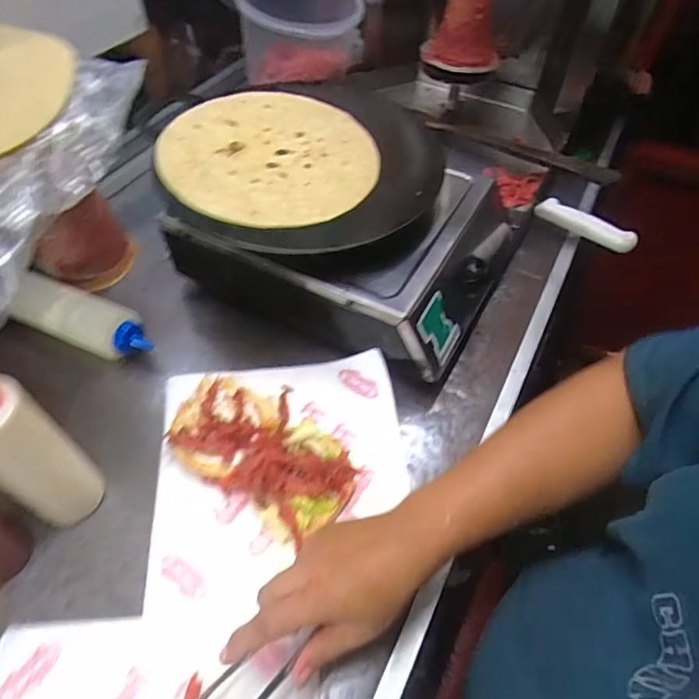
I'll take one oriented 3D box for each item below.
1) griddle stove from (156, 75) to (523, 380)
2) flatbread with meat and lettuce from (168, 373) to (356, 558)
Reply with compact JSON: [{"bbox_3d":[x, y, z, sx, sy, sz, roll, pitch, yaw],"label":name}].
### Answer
[{"bbox_3d":[-0.003,-0.178,0.654,0.386,0.187,0.365,22,52,15],"label":"griddle stove"},{"bbox_3d":[-0.085,0.097,0.524,0.203,0.041,0.135,27,53,18],"label":"flatbread with meat and lettuce"}]

